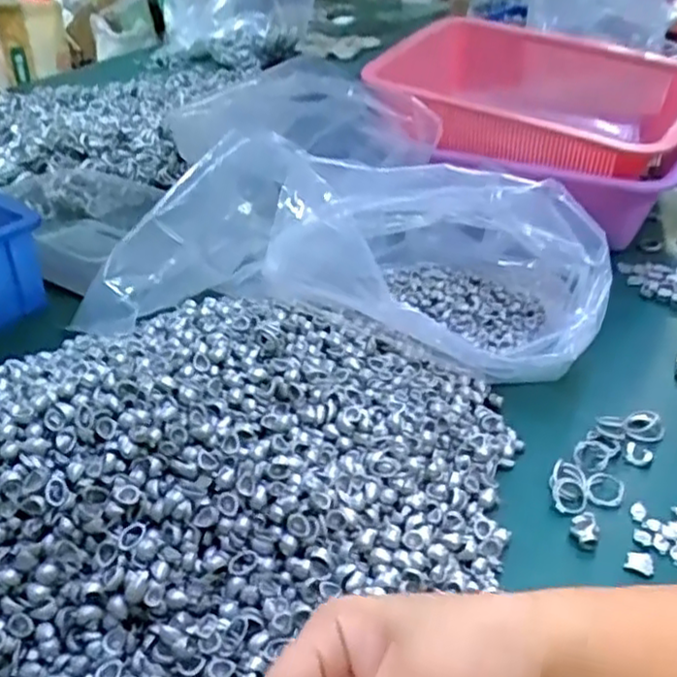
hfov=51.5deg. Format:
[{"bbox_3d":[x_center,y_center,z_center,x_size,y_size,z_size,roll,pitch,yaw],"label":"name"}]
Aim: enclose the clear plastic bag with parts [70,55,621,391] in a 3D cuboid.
[{"bbox_3d":[0.012,-0.083,0.534,0.345,0.126,0.201,5,34,8],"label":"clear plastic bag with parts"}]

